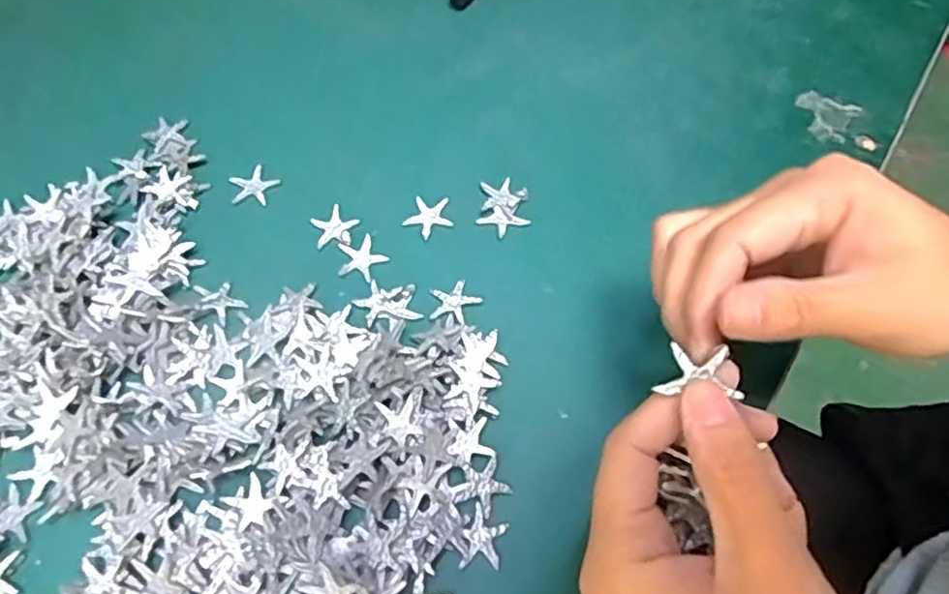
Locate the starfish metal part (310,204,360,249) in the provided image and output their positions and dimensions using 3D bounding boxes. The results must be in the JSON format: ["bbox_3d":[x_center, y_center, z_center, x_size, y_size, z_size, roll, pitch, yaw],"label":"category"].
[{"bbox_3d":[-0.068,-0.035,0.327,0.021,0.004,0.023,0,62,0],"label":"starfish metal part"}]

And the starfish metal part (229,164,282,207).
[{"bbox_3d":[-0.111,-0.056,0.338,0.024,0.004,0.023,0,62,0],"label":"starfish metal part"}]

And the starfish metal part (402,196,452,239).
[{"bbox_3d":[-0.022,-0.040,0.330,0.021,0.004,0.023,0,62,0],"label":"starfish metal part"}]

